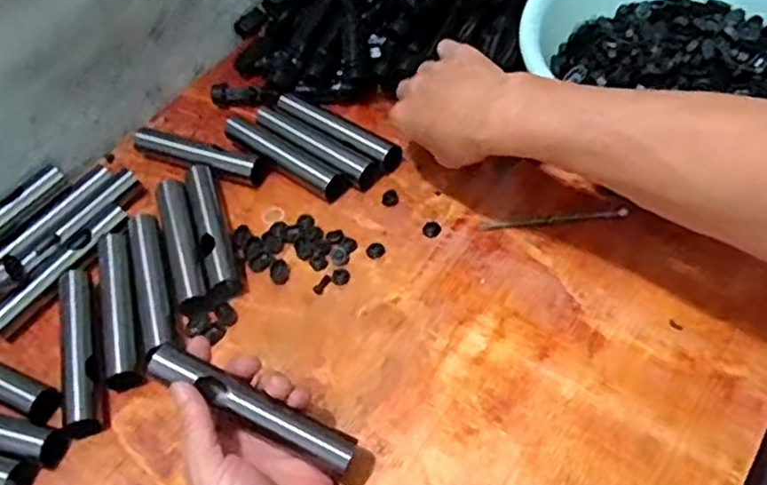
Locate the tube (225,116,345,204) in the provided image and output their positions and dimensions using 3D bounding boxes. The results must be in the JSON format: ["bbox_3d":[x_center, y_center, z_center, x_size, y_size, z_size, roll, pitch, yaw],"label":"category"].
[{"bbox_3d":[-0.094,-0.081,0.619,0.149,0.024,0.024,31,62,29],"label":"tube"}]

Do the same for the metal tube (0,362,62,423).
[{"bbox_3d":[-0.303,0.098,0.518,0.148,0.018,0.026,19,57,23],"label":"metal tube"}]

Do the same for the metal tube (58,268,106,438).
[{"bbox_3d":[-0.235,0.079,0.520,0.030,0.022,0.145,-20,51,-7],"label":"metal tube"}]

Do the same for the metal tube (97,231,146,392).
[{"bbox_3d":[-0.212,0.048,0.537,0.030,0.020,0.146,-20,51,-7],"label":"metal tube"}]

